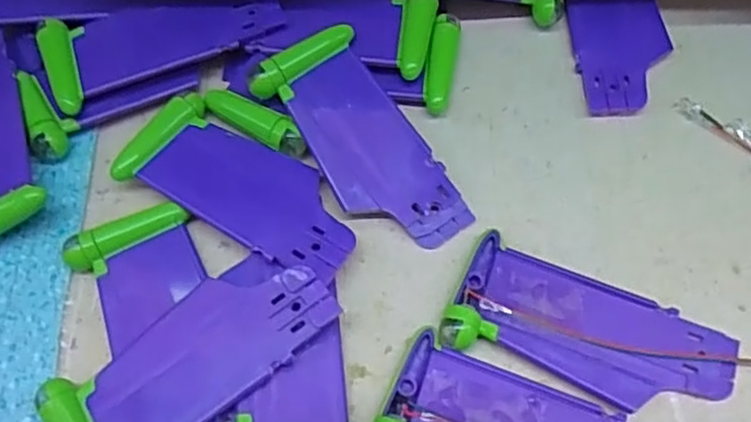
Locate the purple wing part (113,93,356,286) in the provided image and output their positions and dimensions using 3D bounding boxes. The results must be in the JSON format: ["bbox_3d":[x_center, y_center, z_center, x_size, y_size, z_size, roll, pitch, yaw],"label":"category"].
[{"bbox_3d":[-0.045,-0.009,0.237,0.086,0.008,0.038,26,67,12],"label":"purple wing part"}]

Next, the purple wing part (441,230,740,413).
[{"bbox_3d":[0.069,0.041,0.217,0.089,0.009,0.040,23,66,11],"label":"purple wing part"}]

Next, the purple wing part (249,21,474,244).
[{"bbox_3d":[-0.003,-0.025,0.242,0.040,0.006,0.090,-37,82,-16],"label":"purple wing part"}]

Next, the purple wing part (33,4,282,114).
[{"bbox_3d":[-0.083,-0.067,0.262,0.088,0.011,0.037,-23,66,-10],"label":"purple wing part"}]

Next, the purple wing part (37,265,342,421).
[{"bbox_3d":[-0.057,0.047,0.212,0.088,0.013,0.038,-38,70,-16],"label":"purple wing part"}]

